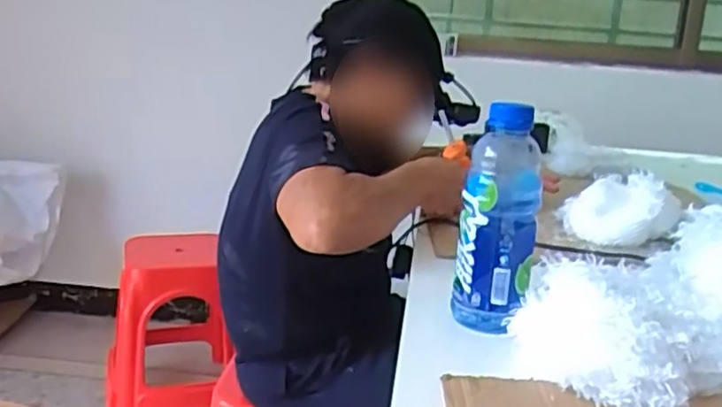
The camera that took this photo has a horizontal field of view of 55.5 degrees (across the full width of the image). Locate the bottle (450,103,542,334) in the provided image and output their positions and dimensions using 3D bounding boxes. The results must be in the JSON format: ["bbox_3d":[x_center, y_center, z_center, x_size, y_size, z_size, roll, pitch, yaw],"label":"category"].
[{"bbox_3d":[0.128,0.015,0.640,0.071,0.198,0.063,9,15,15],"label":"bottle"}]

